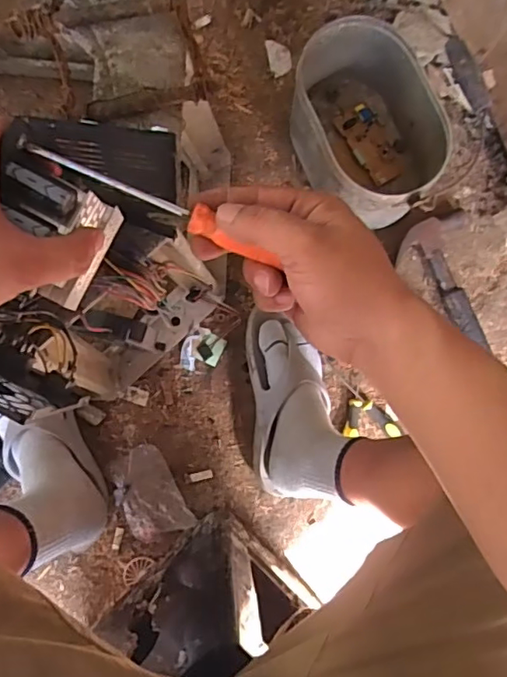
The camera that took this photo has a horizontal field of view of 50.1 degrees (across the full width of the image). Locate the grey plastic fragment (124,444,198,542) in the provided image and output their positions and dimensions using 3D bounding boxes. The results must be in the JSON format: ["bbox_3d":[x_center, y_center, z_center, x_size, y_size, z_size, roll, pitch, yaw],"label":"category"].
[{"bbox_3d":[-0.147,0.220,0.757,0.081,0.011,0.127,-30,90,-4],"label":"grey plastic fragment"}]

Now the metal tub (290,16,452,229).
[{"bbox_3d":[0.148,-0.282,0.740,0.159,0.134,0.254,-23,89,-4],"label":"metal tub"}]

